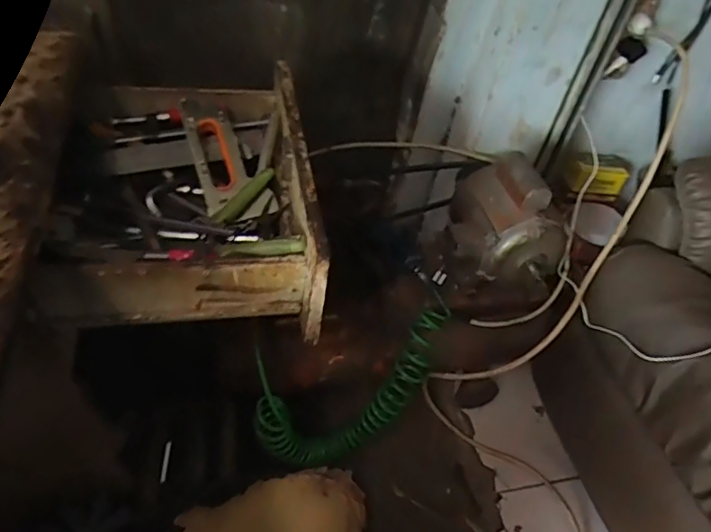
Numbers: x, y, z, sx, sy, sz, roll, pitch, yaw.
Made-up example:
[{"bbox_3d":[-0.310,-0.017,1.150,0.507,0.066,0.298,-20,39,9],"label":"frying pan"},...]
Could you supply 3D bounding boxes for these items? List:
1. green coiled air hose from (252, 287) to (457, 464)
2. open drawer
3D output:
[{"bbox_3d":[-0.005,0.232,1.006,0.372,0.280,0.116,-19,53,-26],"label":"green coiled air hose"},{"bbox_3d":[-0.184,-0.083,0.633,0.252,0.114,0.339,-5,48,-11],"label":"open drawer"}]

